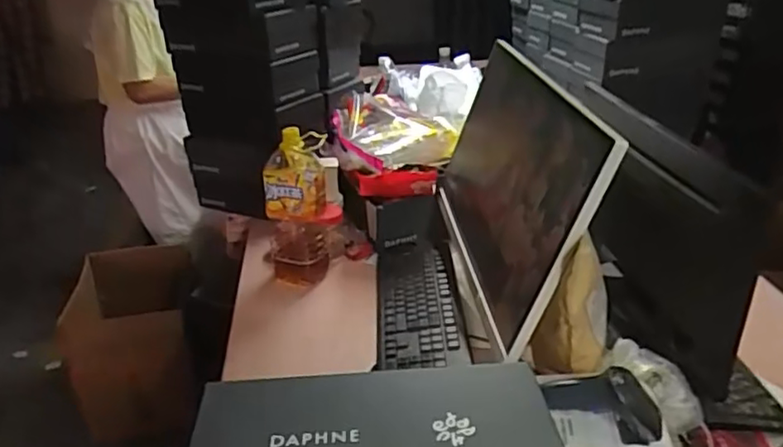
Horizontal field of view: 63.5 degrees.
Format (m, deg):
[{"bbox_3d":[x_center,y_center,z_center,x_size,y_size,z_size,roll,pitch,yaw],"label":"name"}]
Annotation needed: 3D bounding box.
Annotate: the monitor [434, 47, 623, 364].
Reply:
[{"bbox_3d":[0.184,-0.096,1.065,0.053,0.369,0.642,12,29,-10],"label":"monitor"}]

